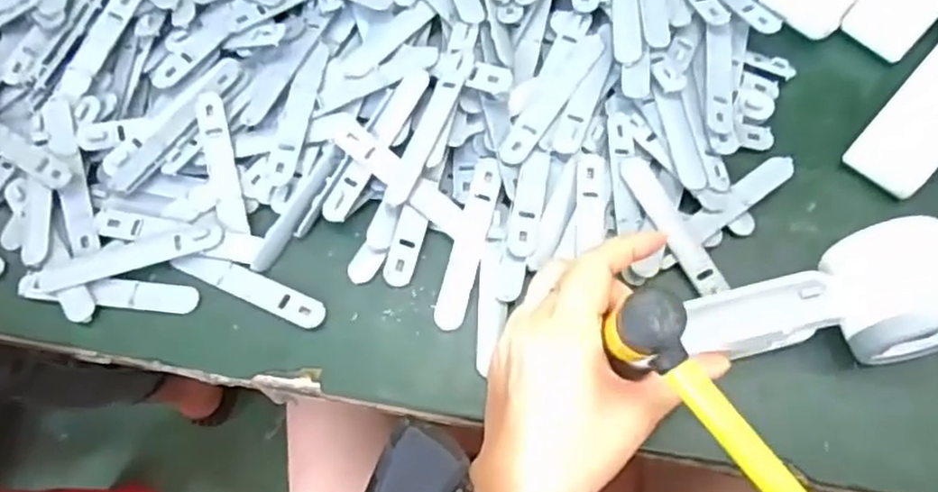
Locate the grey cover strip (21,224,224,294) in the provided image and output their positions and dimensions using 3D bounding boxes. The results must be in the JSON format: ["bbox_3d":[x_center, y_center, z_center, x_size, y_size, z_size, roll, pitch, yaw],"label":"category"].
[{"bbox_3d":[-0.184,0.006,0.374,0.103,0.010,0.017,-15,65,-5],"label":"grey cover strip"}]

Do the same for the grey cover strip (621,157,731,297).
[{"bbox_3d":[0.108,-0.011,0.371,0.017,0.004,0.084,-25,73,-10],"label":"grey cover strip"}]

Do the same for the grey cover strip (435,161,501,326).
[{"bbox_3d":[0.000,-0.003,0.372,0.016,0.004,0.096,13,74,7],"label":"grey cover strip"}]

